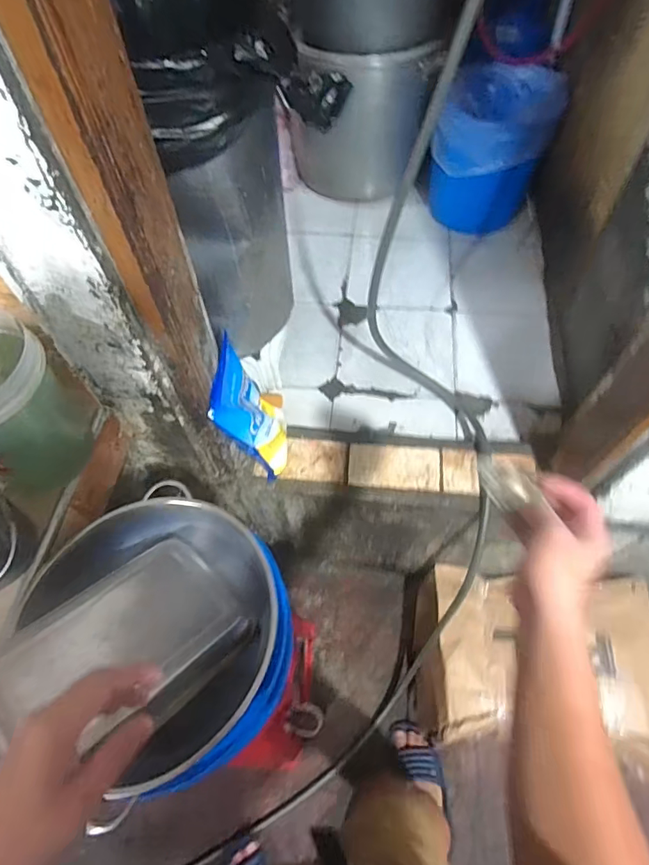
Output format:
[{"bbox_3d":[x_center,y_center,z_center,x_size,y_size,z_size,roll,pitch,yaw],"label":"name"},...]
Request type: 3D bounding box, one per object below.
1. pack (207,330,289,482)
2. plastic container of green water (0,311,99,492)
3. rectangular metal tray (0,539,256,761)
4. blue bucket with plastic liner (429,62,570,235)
[{"bbox_3d":[-0.157,-0.040,0.998,0.092,0.311,0.190,-14,55,14],"label":"pack"},{"bbox_3d":[-0.425,-0.043,0.651,0.147,0.224,0.171,-37,66,-18],"label":"plastic container of green water"},{"bbox_3d":[-0.253,0.274,0.600,0.286,0.059,0.185,-29,58,-36],"label":"rectangular metal tray"},{"bbox_3d":[0.474,-0.791,1.407,0.285,0.392,0.276,-1,60,1],"label":"blue bucket with plastic liner"}]

